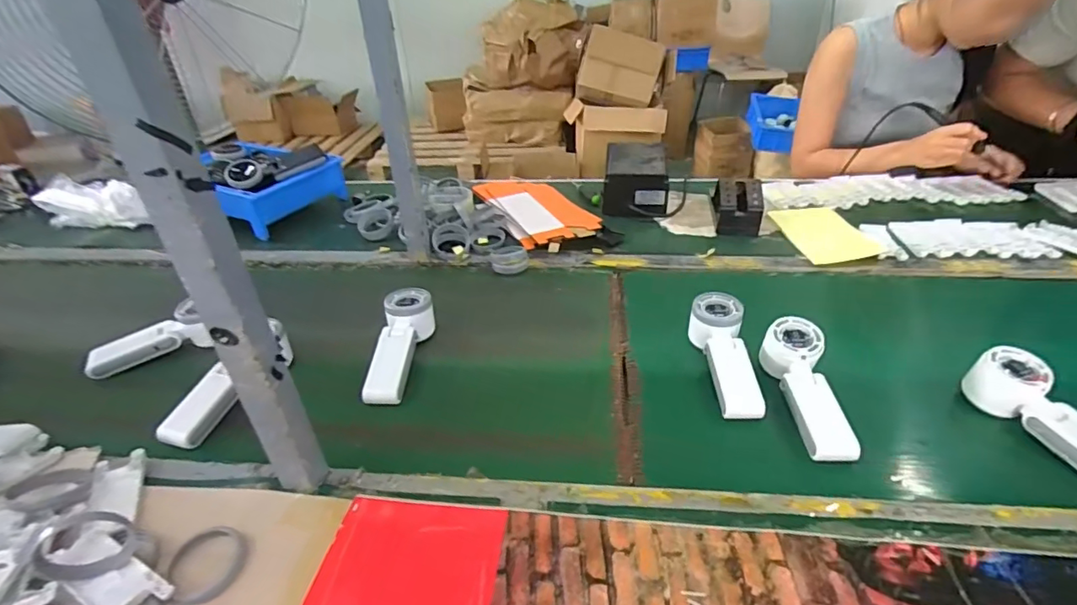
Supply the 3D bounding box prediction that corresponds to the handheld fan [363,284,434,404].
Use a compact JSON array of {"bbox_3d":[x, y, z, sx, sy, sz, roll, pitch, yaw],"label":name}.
[{"bbox_3d":[-0.167,0.051,0.651,0.056,0.054,0.170,-1,34,2],"label":"handheld fan"}]

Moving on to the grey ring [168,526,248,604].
[{"bbox_3d":[-0.266,0.209,0.424,0.056,0.016,0.058,-3,36,2],"label":"grey ring"}]

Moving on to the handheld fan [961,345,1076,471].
[{"bbox_3d":[0.493,0.109,0.496,0.054,0.039,0.160,-12,37,-10],"label":"handheld fan"}]

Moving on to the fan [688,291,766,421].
[{"bbox_3d":[0.213,0.057,0.611,0.058,0.050,0.167,2,35,6],"label":"fan"}]

